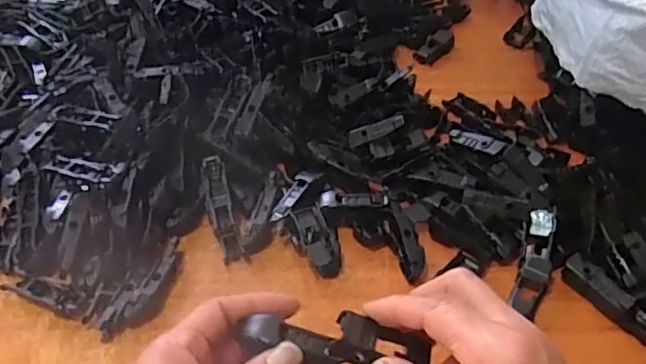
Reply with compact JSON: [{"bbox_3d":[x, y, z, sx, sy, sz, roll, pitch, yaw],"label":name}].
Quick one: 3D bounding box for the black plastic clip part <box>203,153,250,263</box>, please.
[{"bbox_3d":[-0.083,0.021,0.487,0.021,0.011,0.094,-13,63,-12],"label":"black plastic clip part"}]

